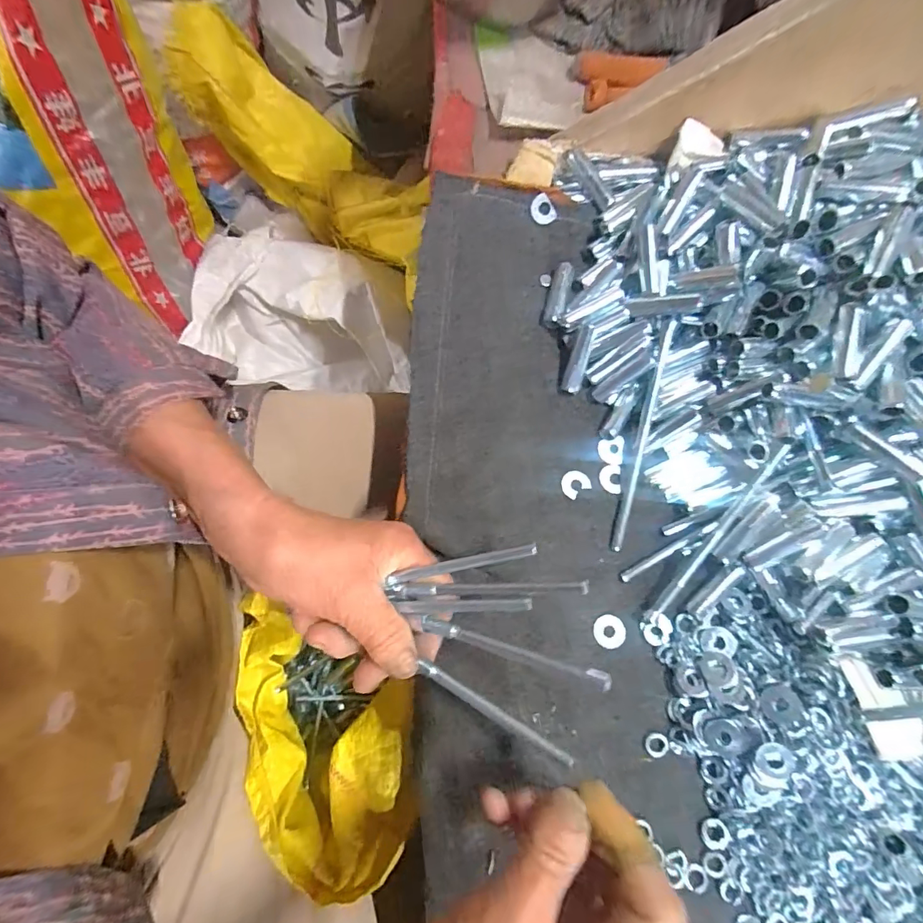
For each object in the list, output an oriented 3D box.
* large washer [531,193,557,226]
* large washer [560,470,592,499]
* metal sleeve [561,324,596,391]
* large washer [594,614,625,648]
[{"bbox_3d":[0.056,-0.172,0.317,0.016,0.004,0.019,-40,117,11],"label":"large washer"},{"bbox_3d":[0.073,0.014,0.296,0.020,0.004,0.016,-36,83,-7],"label":"large washer"},{"bbox_3d":[0.076,-0.066,0.301,0.012,0.010,0.042,15,102,1],"label":"metal sleeve"},{"bbox_3d":[0.091,0.105,0.284,0.020,0.004,0.019,0,80,-1],"label":"large washer"}]

